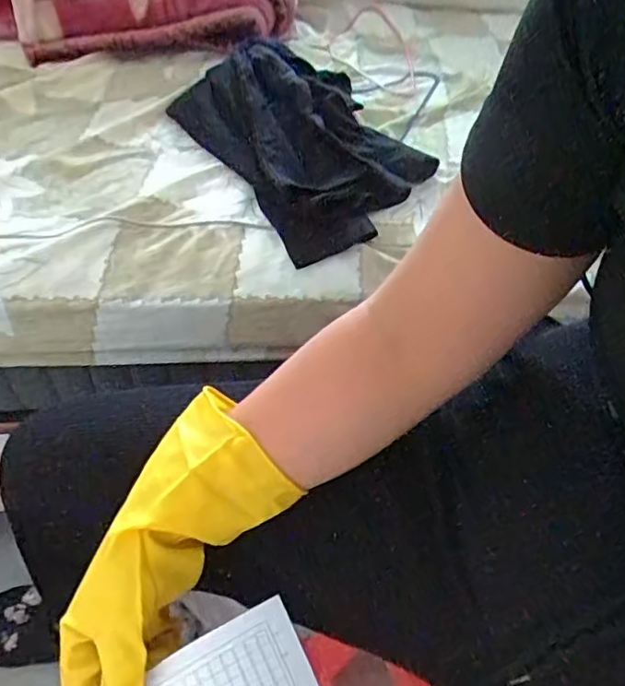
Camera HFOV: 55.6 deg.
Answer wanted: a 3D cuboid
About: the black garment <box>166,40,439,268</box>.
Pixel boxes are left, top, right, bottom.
[{"bbox_3d":[-0.010,-0.286,0.802,0.252,0.079,0.382,-24,54,-23],"label":"black garment"}]

